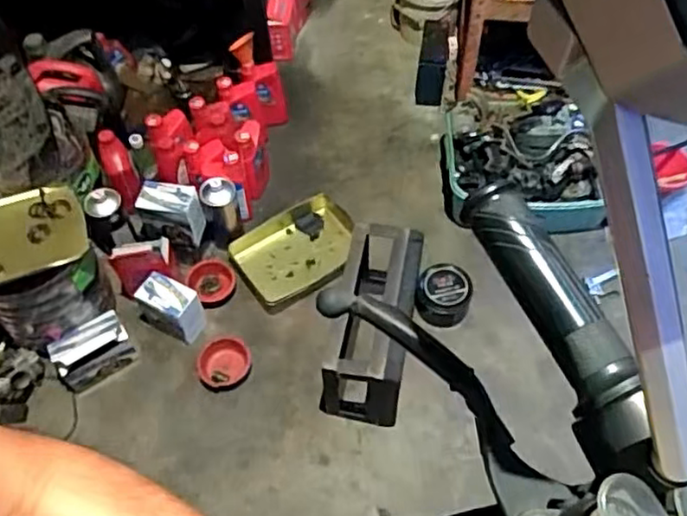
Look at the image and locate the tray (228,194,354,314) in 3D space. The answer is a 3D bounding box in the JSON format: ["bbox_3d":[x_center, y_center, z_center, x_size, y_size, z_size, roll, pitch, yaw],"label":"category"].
[{"bbox_3d":[-0.105,-0.018,1.643,0.318,0.066,0.234,-33,61,-19],"label":"tray"}]

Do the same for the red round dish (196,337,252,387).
[{"bbox_3d":[-0.270,0.237,1.490,0.118,0.032,0.108,0,59,-1],"label":"red round dish"}]

